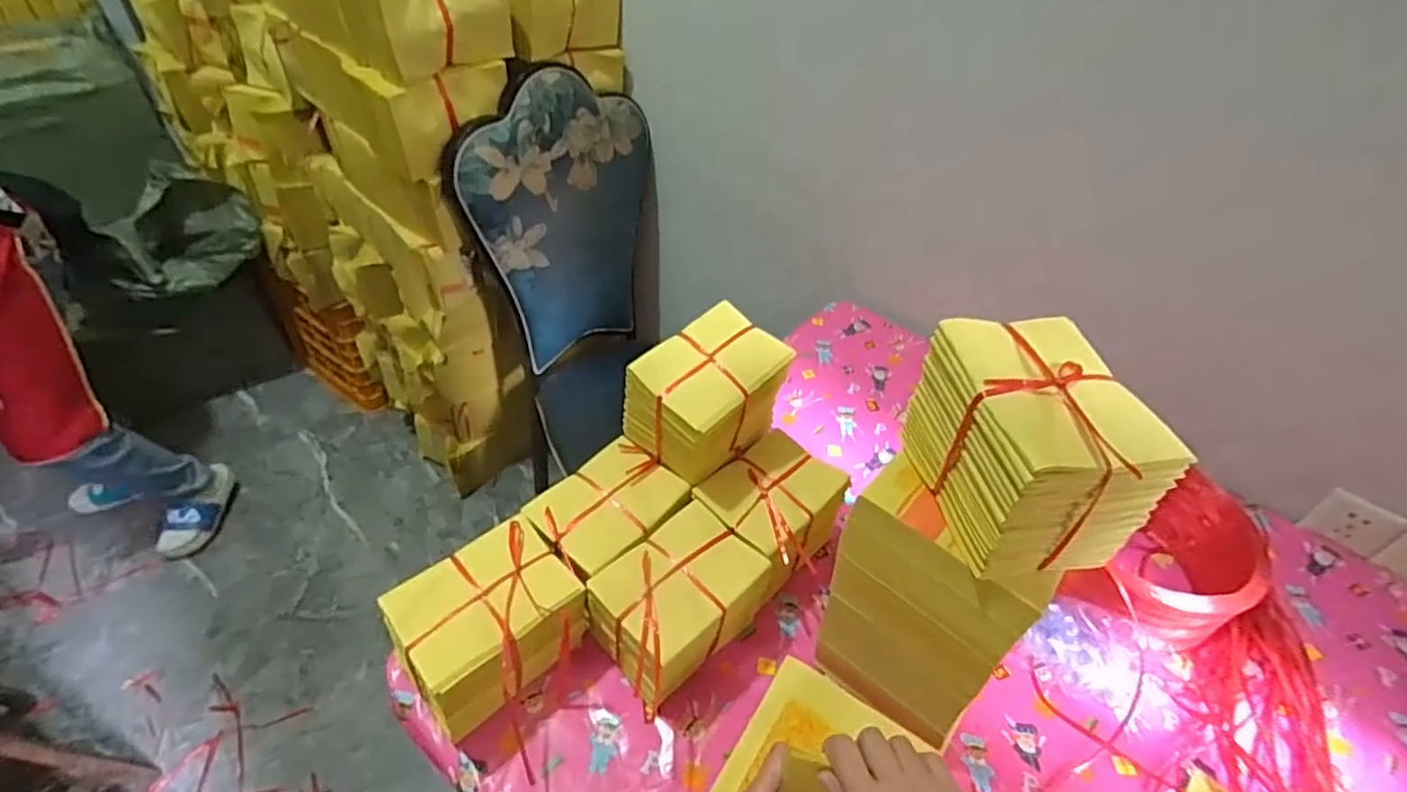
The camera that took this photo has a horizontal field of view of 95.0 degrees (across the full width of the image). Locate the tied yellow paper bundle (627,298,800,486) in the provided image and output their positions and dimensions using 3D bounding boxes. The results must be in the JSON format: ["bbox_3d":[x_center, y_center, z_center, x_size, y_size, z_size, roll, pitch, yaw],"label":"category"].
[{"bbox_3d":[0.005,0.003,0.780,0.119,0.154,0.161,37,52,28],"label":"tied yellow paper bundle"}]

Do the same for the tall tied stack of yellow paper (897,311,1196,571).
[{"bbox_3d":[0.256,0.036,0.521,0.115,0.137,0.167,-3,45,-10],"label":"tall tied stack of yellow paper"}]

